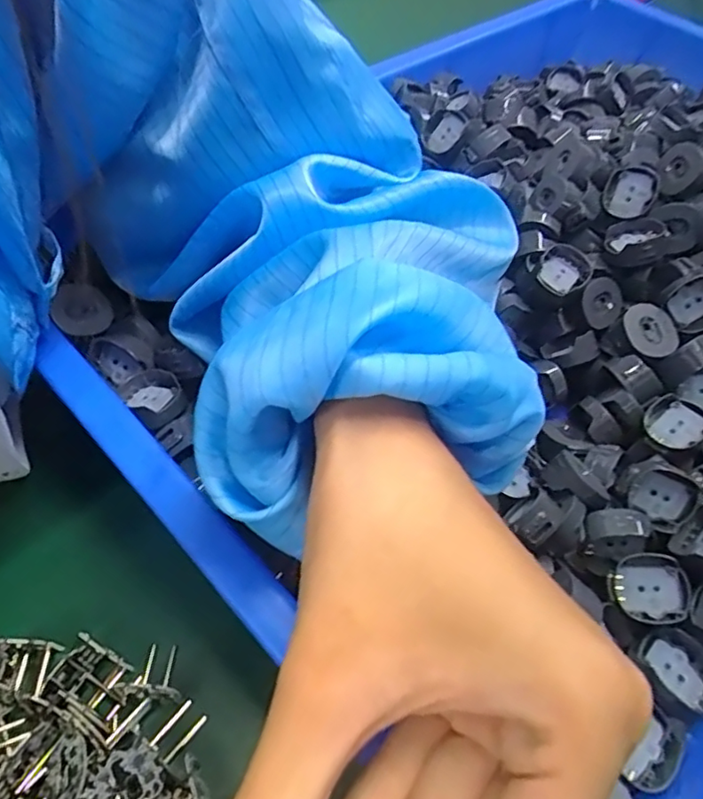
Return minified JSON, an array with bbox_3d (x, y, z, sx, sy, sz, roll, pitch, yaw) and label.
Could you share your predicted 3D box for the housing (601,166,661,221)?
[{"bbox_3d":[0.146,-0.108,0.302,0.026,0.010,0.032,40,95,32],"label":"housing"}]

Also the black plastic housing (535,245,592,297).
[{"bbox_3d":[0.104,-0.063,0.285,0.024,0.011,0.024,26,56,13],"label":"black plastic housing"}]

